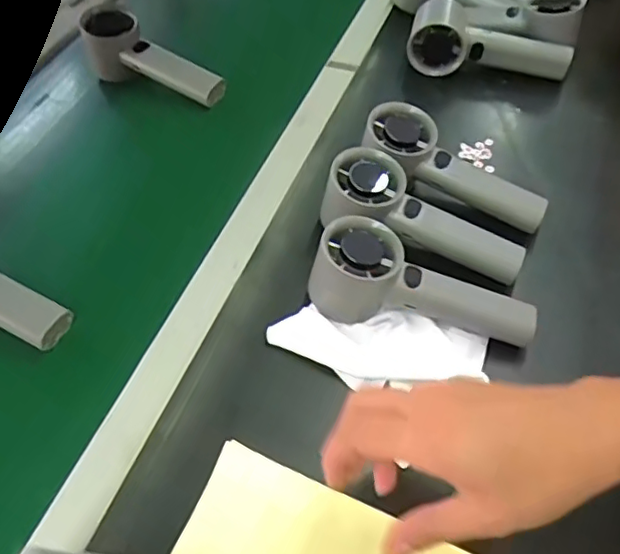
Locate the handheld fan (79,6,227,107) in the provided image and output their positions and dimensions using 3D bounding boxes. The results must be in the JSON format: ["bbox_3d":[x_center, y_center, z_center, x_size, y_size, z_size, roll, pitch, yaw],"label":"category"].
[{"bbox_3d":[-0.149,-0.214,0.600,0.145,0.060,0.056,26,58,7],"label":"handheld fan"}]

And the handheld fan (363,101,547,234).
[{"bbox_3d":[0.117,-0.085,0.492,0.158,0.034,0.060,31,58,-3],"label":"handheld fan"}]

